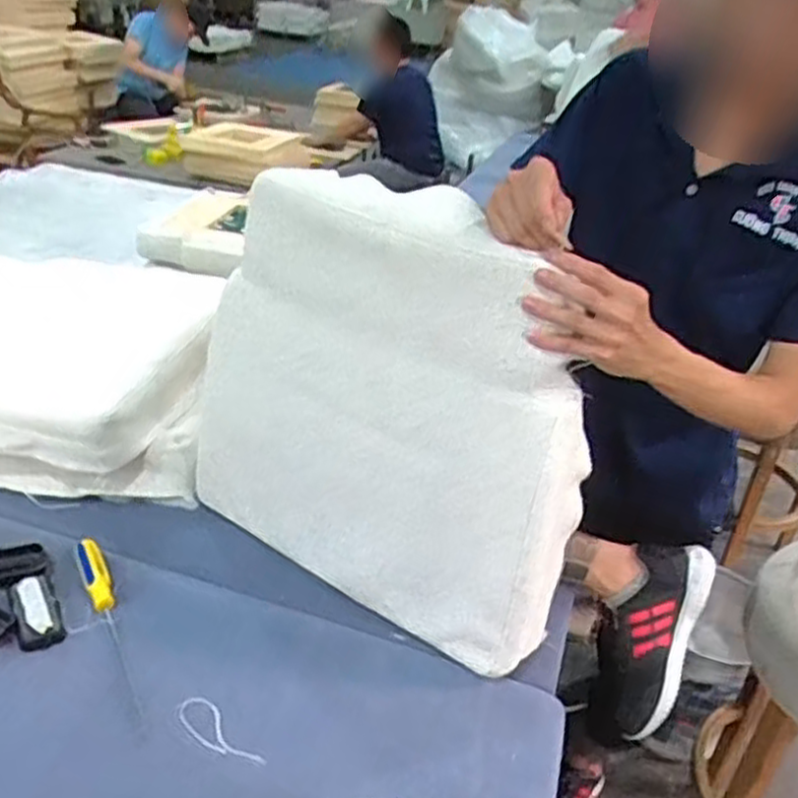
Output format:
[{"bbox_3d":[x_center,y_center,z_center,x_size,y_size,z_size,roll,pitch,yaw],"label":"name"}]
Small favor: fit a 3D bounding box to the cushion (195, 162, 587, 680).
[{"bbox_3d":[-0.027,0.010,0.904,0.519,0.481,0.112,24,35,27],"label":"cushion"}]

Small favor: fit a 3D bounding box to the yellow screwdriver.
[{"bbox_3d":[-0.347,0.267,0.919,0.031,0.031,0.277,-11,35,-27],"label":"yellow screwdriver"}]

